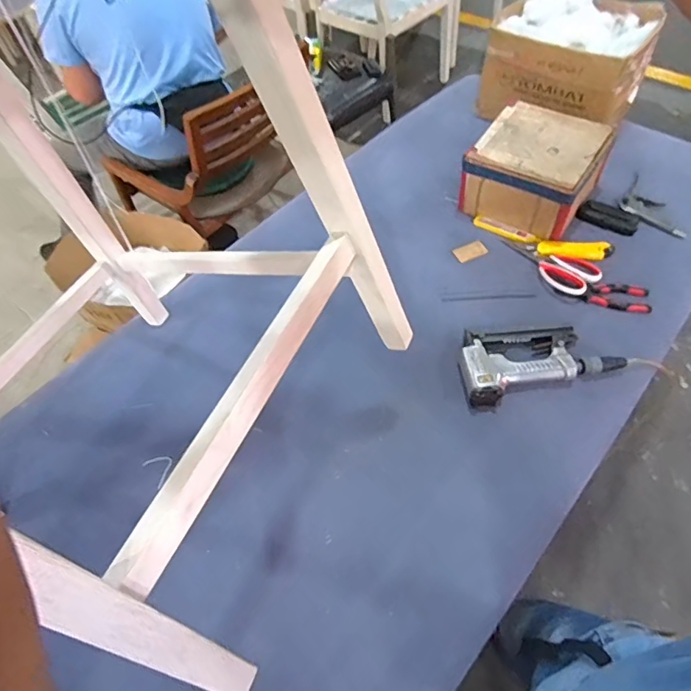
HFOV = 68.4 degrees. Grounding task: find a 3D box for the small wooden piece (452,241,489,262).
[{"bbox_3d":[0.241,-0.185,0.985,0.063,0.007,0.039,-22,56,-13],"label":"small wooden piece"}]

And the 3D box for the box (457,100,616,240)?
[{"bbox_3d":[0.378,-0.347,1.006,0.222,0.134,0.213,29,61,21],"label":"box"}]

